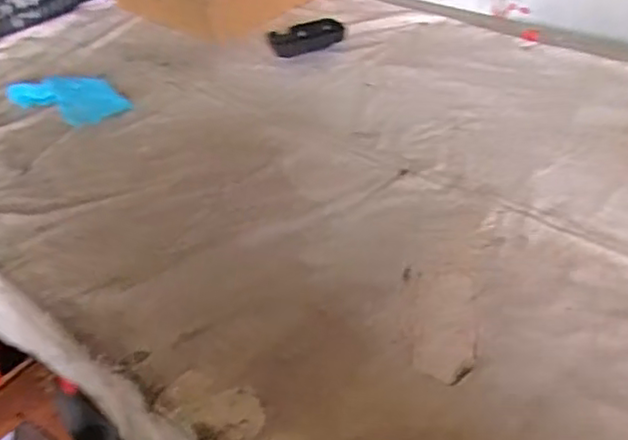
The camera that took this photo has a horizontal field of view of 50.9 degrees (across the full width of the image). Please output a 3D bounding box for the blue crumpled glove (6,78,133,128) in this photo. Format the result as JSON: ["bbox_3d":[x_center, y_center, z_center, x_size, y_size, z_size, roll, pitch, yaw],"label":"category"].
[{"bbox_3d":[-0.323,-0.163,0.861,0.167,0.024,0.083,23,44,33],"label":"blue crumpled glove"}]

